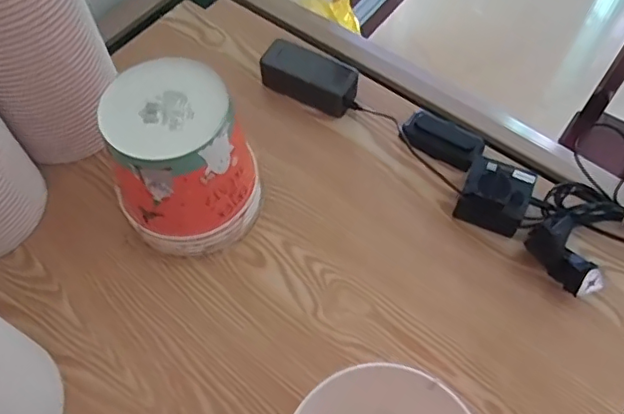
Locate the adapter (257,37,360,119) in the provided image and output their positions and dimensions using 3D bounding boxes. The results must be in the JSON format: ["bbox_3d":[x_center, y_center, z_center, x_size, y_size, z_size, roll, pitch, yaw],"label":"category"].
[{"bbox_3d":[-0.001,-0.176,0.779,0.138,0.054,0.053,23,62,12],"label":"adapter"}]

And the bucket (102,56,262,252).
[{"bbox_3d":[-0.139,-0.047,0.632,0.136,0.179,0.132,0,60,0],"label":"bucket"}]

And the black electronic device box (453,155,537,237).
[{"bbox_3d":[0.220,-0.013,0.685,0.076,0.060,0.072,25,63,13],"label":"black electronic device box"}]

